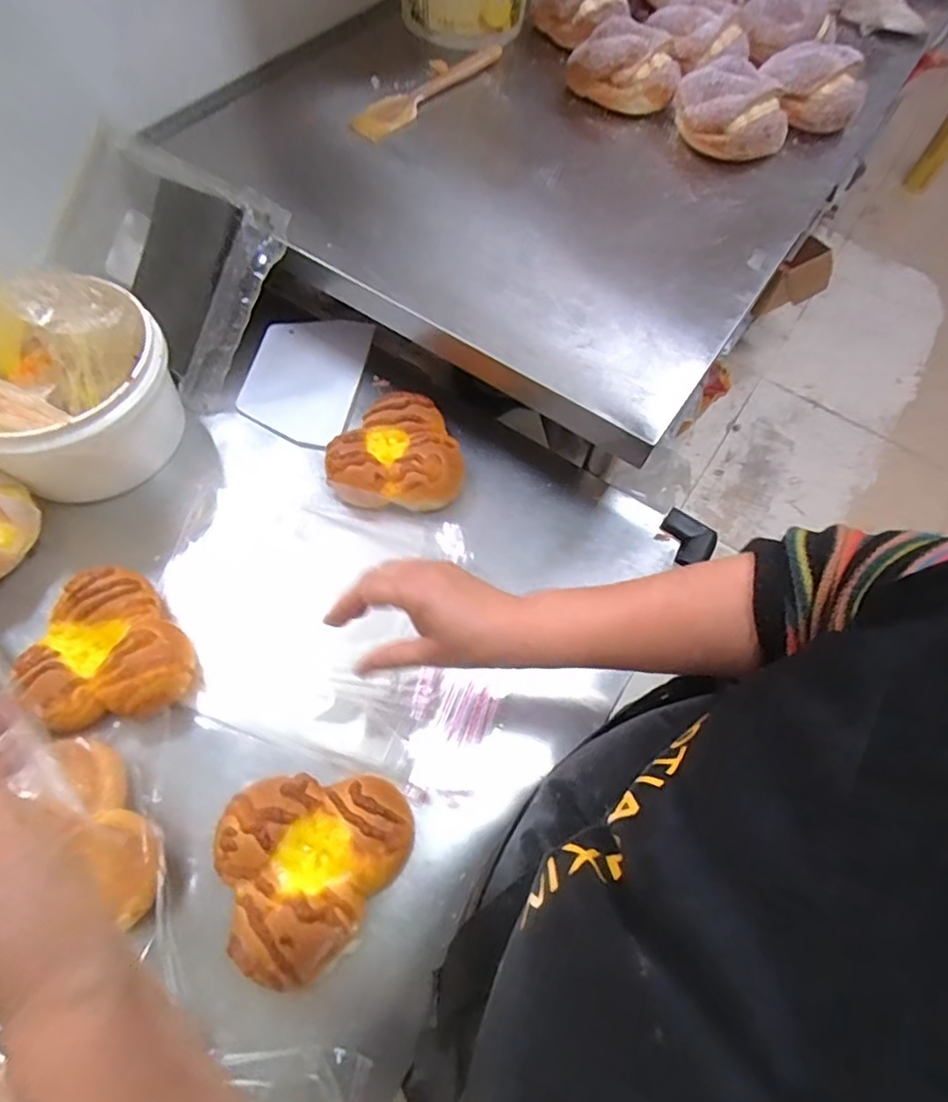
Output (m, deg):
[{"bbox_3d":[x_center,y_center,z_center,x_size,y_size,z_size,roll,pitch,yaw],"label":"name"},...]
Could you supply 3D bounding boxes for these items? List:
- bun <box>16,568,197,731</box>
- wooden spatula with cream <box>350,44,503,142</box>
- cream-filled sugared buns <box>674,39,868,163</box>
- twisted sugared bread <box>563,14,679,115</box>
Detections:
[{"bbox_3d":[-0.322,0.087,0.530,0.121,0.038,0.140,-36,70,-20],"label":"bun"},{"bbox_3d":[-0.055,-0.596,0.793,0.043,0.018,0.270,34,65,13],"label":"wooden spatula with cream"},{"bbox_3d":[0.380,-0.577,0.789,0.259,0.071,0.128,-27,67,-17],"label":"cream-filled sugared buns"},{"bbox_3d":[0.196,-0.631,0.806,0.142,0.075,0.081,17,62,5],"label":"twisted sugared bread"}]

